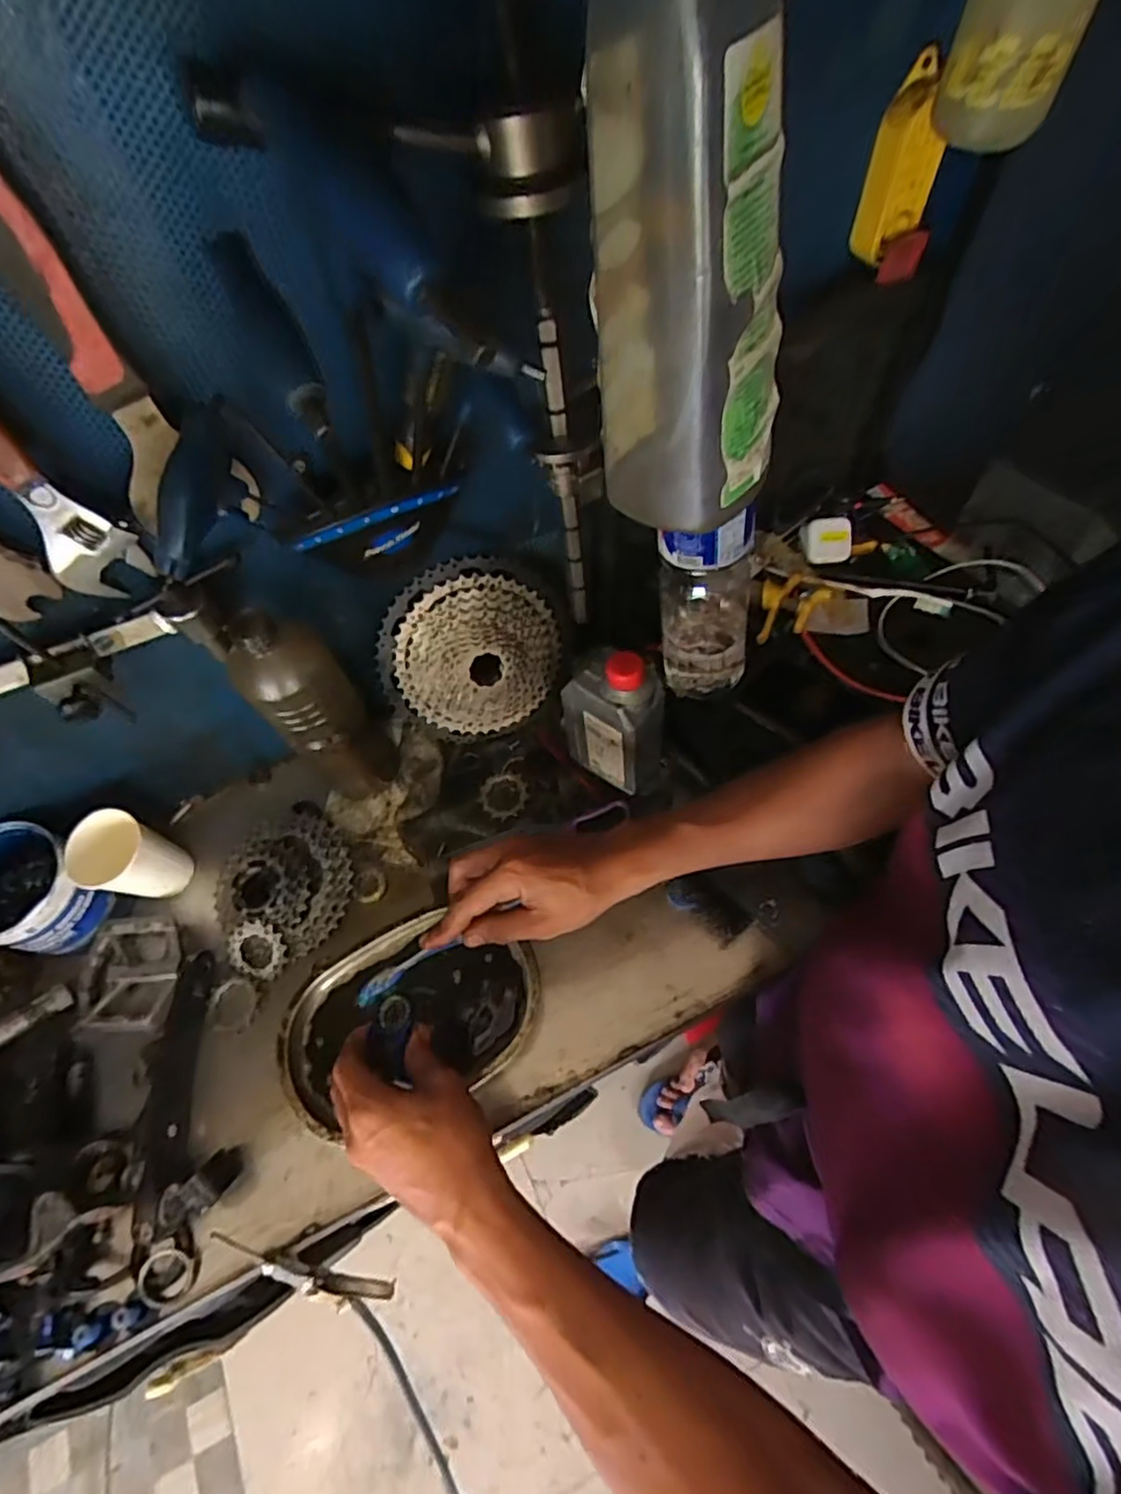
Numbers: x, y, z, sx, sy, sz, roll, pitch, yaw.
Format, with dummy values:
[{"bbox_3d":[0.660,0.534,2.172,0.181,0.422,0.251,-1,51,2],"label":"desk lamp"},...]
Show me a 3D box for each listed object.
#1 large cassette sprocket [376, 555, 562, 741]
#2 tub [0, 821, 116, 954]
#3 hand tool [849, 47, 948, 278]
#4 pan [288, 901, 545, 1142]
[{"bbox_3d":[-0.083,-0.085,0.652,0.184,0.185,0.039,-21,32,-6],"label":"large cassette sprocket"},{"bbox_3d":[-0.491,0.132,0.609,0.107,0.083,0.105,37,71,21],"label":"tub"},{"bbox_3d":[0.260,-0.426,0.496,0.056,0.121,0.039,22,66,15],"label":"hand tool"},{"bbox_3d":[-0.129,0.231,0.579,0.222,0.027,0.146,-20,63,-6],"label":"pan"}]

